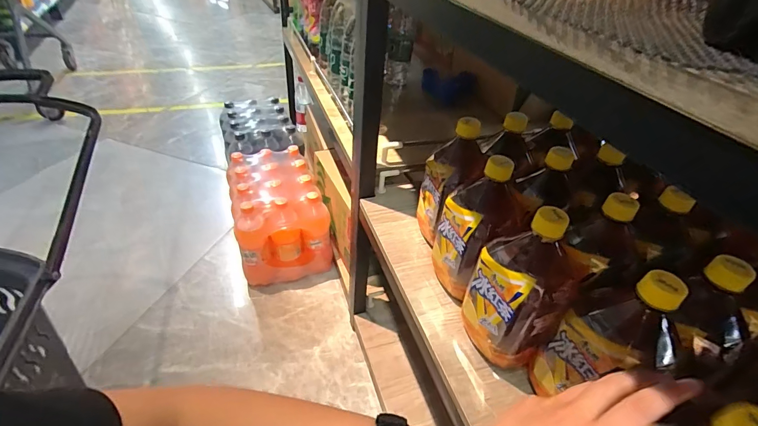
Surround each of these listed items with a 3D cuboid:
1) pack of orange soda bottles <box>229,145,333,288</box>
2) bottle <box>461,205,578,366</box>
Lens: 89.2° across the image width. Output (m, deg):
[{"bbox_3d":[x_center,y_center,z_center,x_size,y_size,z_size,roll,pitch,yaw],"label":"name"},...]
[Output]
[{"bbox_3d":[-0.291,-0.001,1.107,0.234,0.252,0.323,-9,41,-19],"label":"pack of orange soda bottles"},{"bbox_3d":[0.151,0.083,0.430,0.089,0.199,0.095,20,40,16],"label":"bottle"}]

